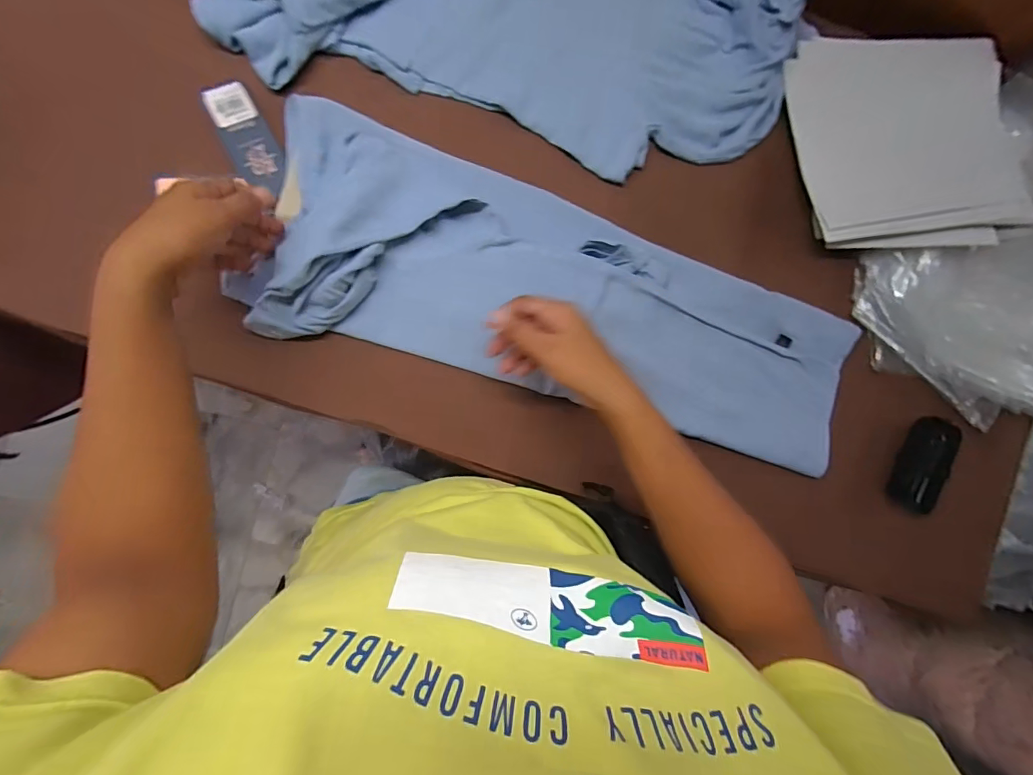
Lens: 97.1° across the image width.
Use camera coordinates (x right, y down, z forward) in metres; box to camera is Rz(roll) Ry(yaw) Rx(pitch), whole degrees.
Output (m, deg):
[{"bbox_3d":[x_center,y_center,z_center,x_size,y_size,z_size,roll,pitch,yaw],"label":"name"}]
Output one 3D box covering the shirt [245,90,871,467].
[{"bbox_3d":[0.074,-0.082,0.476,0.624,0.053,0.202,16,89,-11],"label":"shirt"}]

